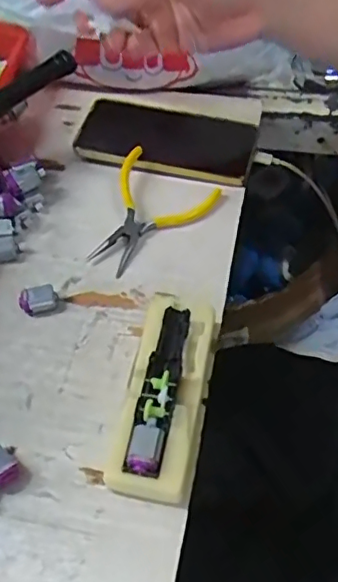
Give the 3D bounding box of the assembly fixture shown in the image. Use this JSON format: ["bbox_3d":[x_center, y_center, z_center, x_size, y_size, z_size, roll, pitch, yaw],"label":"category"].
[{"bbox_3d":[-0.002,0.066,0.388,0.056,0.035,0.143,9,56,8],"label":"assembly fixture"}]

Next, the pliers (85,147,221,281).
[{"bbox_3d":[-0.018,-0.065,0.484,0.084,0.024,0.114,22,59,16],"label":"pliers"}]

